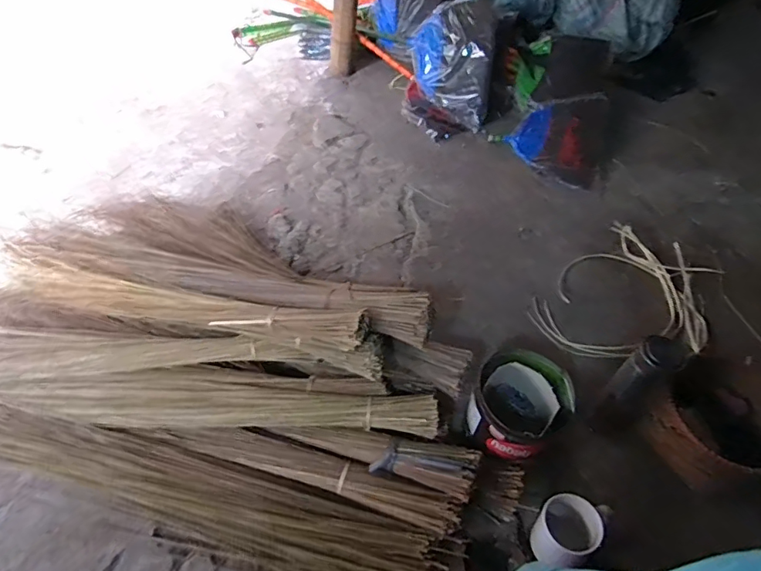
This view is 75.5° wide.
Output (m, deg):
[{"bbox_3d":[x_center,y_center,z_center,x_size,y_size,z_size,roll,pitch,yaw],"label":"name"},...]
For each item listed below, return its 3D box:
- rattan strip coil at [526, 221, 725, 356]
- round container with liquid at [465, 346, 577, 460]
[{"bbox_3d":[0.529,0.034,1.032,0.312,0.088,0.398,36,55,25],"label":"rattan strip coil"},{"bbox_3d":[0.213,0.212,0.793,0.123,0.153,0.144,35,55,24],"label":"round container with liquid"}]

